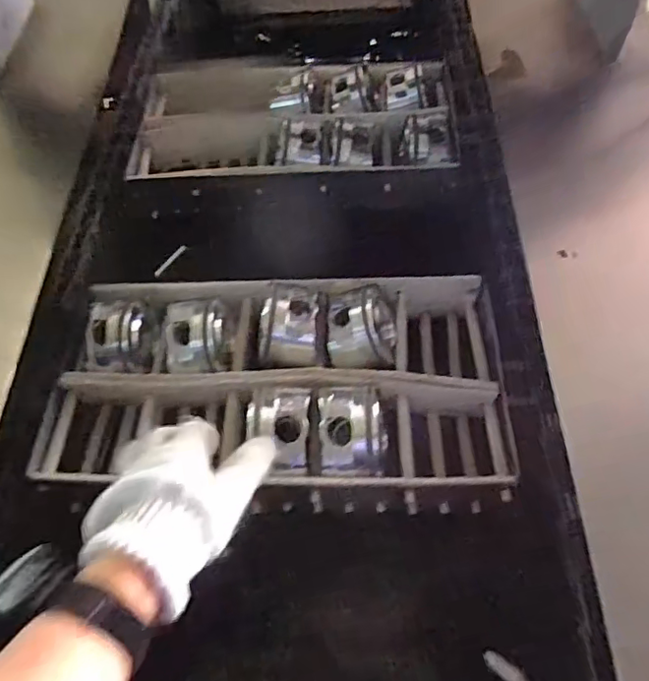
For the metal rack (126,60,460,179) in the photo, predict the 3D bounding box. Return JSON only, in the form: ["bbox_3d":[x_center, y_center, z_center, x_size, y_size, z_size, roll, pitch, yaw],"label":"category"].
[{"bbox_3d":[-0.049,-0.303,0.761,0.432,0.080,0.228,-3,55,10],"label":"metal rack"}]

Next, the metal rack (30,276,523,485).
[{"bbox_3d":[-0.044,0.042,0.545,0.420,0.123,0.257,4,53,0],"label":"metal rack"}]

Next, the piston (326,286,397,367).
[{"bbox_3d":[0.038,-0.017,0.552,0.069,0.061,0.073,-1,25,0],"label":"piston"}]

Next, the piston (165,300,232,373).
[{"bbox_3d":[-0.124,-0.004,0.549,0.060,0.061,0.077,-5,26,-8],"label":"piston"}]

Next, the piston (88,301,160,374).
[{"bbox_3d":[-0.199,-0.004,0.558,0.046,0.072,0.059,-4,-7,26],"label":"piston"}]

